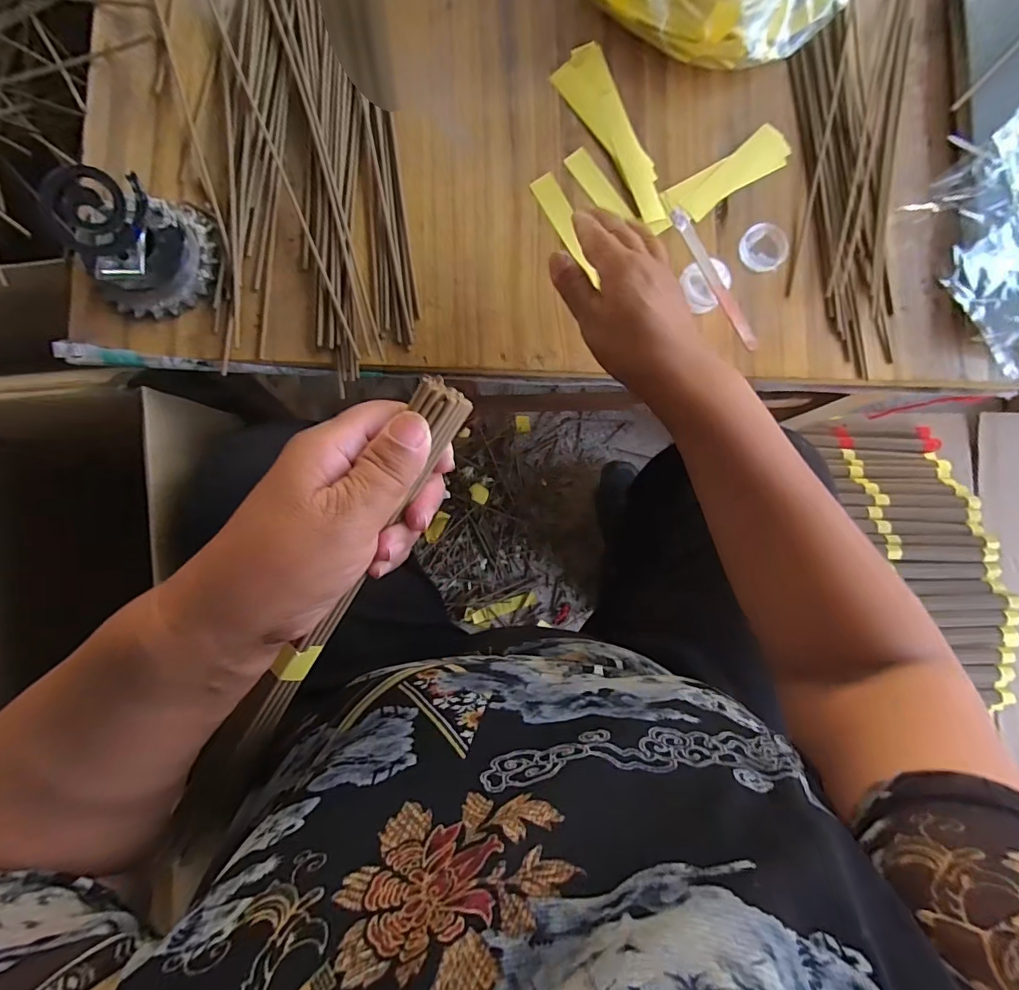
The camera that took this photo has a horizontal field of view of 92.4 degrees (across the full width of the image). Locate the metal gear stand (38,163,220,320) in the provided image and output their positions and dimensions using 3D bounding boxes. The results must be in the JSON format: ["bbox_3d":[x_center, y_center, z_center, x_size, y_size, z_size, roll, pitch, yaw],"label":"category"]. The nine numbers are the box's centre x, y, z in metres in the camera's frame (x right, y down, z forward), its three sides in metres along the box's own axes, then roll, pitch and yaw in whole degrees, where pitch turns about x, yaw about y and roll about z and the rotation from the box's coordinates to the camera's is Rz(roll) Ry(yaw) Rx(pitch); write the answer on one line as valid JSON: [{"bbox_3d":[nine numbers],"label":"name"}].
[{"bbox_3d":[-0.255,-0.175,0.333,0.072,0.062,0.087,42,83,0],"label":"metal gear stand"}]

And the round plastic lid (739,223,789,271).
[{"bbox_3d":[0.212,-0.205,0.403,0.041,0.009,0.036,-22,87,-6],"label":"round plastic lid"}]

